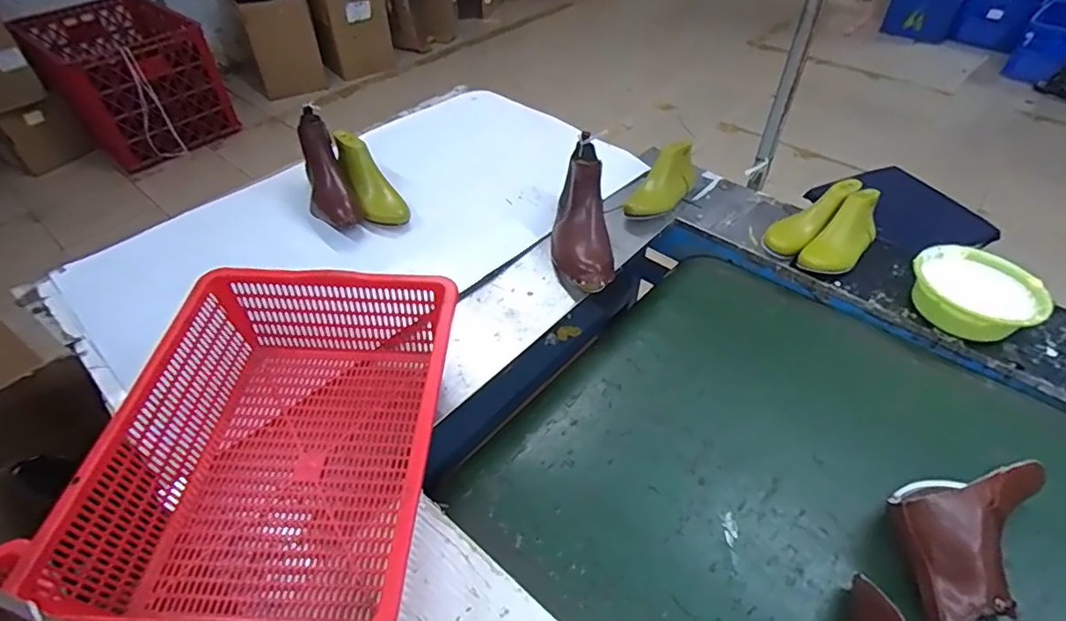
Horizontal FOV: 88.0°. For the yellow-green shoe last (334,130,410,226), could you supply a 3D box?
[{"bbox_3d":[-0.348,-0.273,1.142,0.078,0.071,0.229,-29,80,-26],"label":"yellow-green shoe last"}]

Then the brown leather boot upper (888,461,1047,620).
[{"bbox_3d":[0.526,0.261,0.665,0.248,0.126,0.150,-25,48,-23],"label":"brown leather boot upper"}]

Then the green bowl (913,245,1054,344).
[{"bbox_3d":[0.744,-0.029,0.933,0.186,0.061,0.192,-1,46,1],"label":"green bowl"}]

